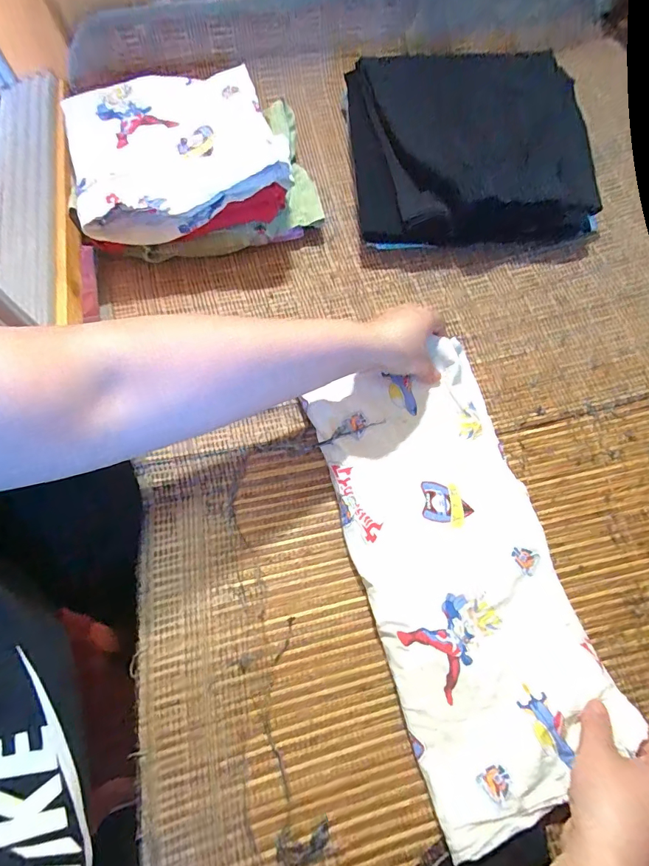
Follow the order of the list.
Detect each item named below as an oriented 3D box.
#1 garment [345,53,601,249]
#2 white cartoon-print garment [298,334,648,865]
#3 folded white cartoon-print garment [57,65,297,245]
[{"bbox_3d":[0.167,-0.332,0.502,0.266,0.087,0.232,-1,70,-3],"label":"garment"},{"bbox_3d":[0.116,0.111,0.376,0.174,0.027,0.379,-13,72,-7],"label":"white cartoon-print garment"},{"bbox_3d":[-0.154,-0.291,0.431,0.197,0.046,0.182,-20,73,-7],"label":"folded white cartoon-print garment"}]

